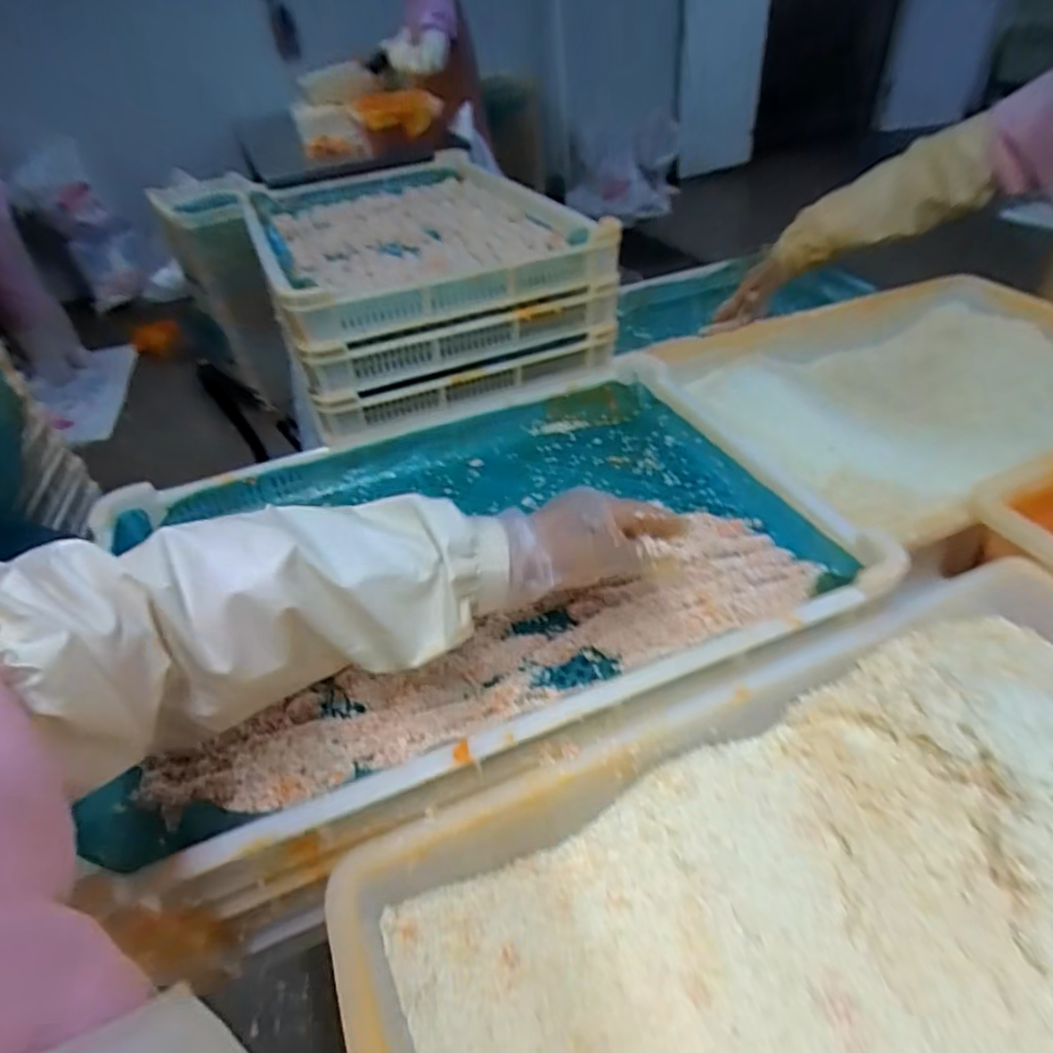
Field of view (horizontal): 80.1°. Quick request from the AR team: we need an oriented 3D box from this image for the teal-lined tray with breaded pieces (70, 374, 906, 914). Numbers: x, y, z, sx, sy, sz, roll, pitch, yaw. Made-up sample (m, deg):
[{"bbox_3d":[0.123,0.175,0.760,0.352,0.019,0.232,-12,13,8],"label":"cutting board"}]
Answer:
[{"bbox_3d":[-0.050,0.013,0.567,0.557,0.061,0.427,-19,43,-13],"label":"teal-lined tray with breaded pieces"}]

